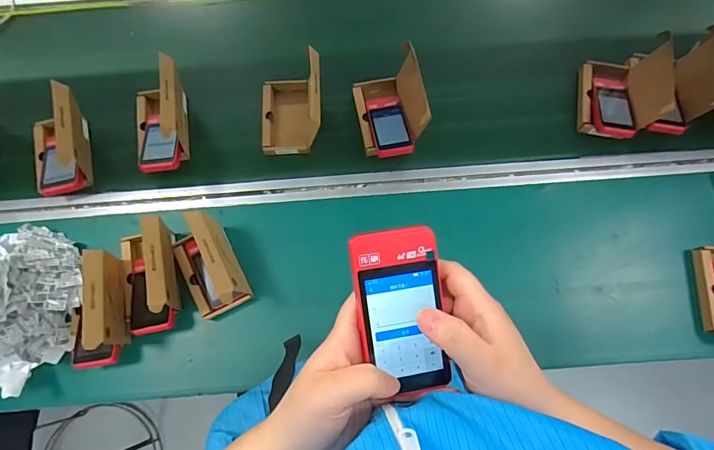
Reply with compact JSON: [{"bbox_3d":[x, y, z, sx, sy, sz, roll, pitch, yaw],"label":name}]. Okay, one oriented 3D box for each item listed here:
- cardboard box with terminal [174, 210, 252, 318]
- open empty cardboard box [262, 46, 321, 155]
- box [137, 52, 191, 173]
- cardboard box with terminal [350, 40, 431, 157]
[{"bbox_3d":[-0.225,0.062,0.636,0.093,0.120,0.137,-26,79,-5],"label":"cardboard box with terminal"},{"bbox_3d":[-0.114,-0.208,0.725,0.109,0.104,0.147,-5,78,-1],"label":"open empty cardboard box"},{"bbox_3d":[-0.338,-0.177,0.707,0.104,0.104,0.171,-7,78,-1],"label":"box"},{"bbox_3d":[0.057,-0.206,0.724,0.106,0.105,0.171,-9,79,-2],"label":"cardboard box with terminal"}]

